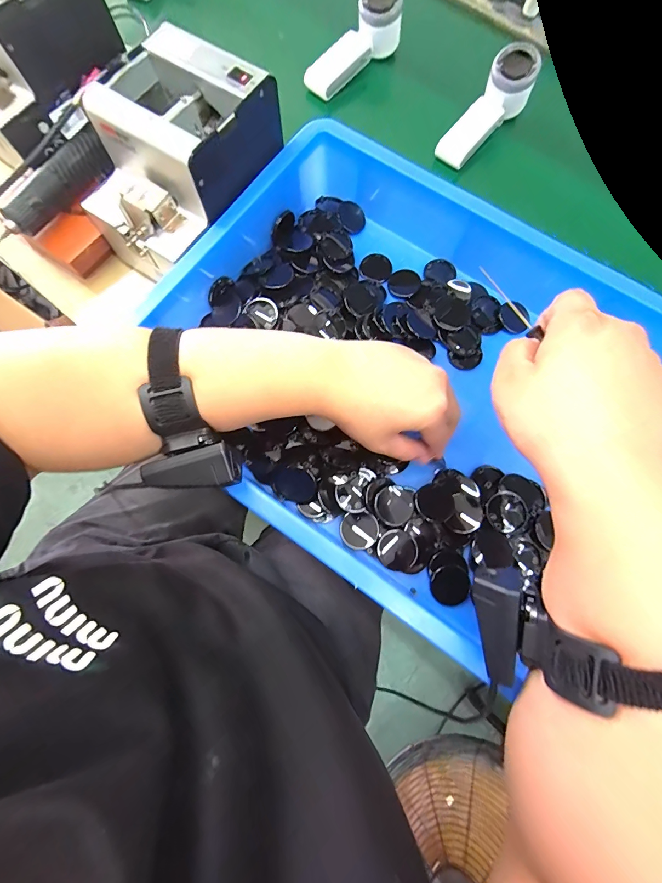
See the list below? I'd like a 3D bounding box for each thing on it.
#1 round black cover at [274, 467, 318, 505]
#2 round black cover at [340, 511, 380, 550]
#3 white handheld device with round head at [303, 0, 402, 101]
[{"bbox_3d":[-0.035,0.044,0.364,0.040,0.010,0.034,42,78,9],"label":"round black cover"},{"bbox_3d":[0.028,0.086,0.355,0.036,0.011,0.034,0,75,-1],"label":"round black cover"},{"bbox_3d":[0.027,-0.554,0.520,0.166,0.051,0.057,-43,80,3],"label":"white handheld device with round head"}]

